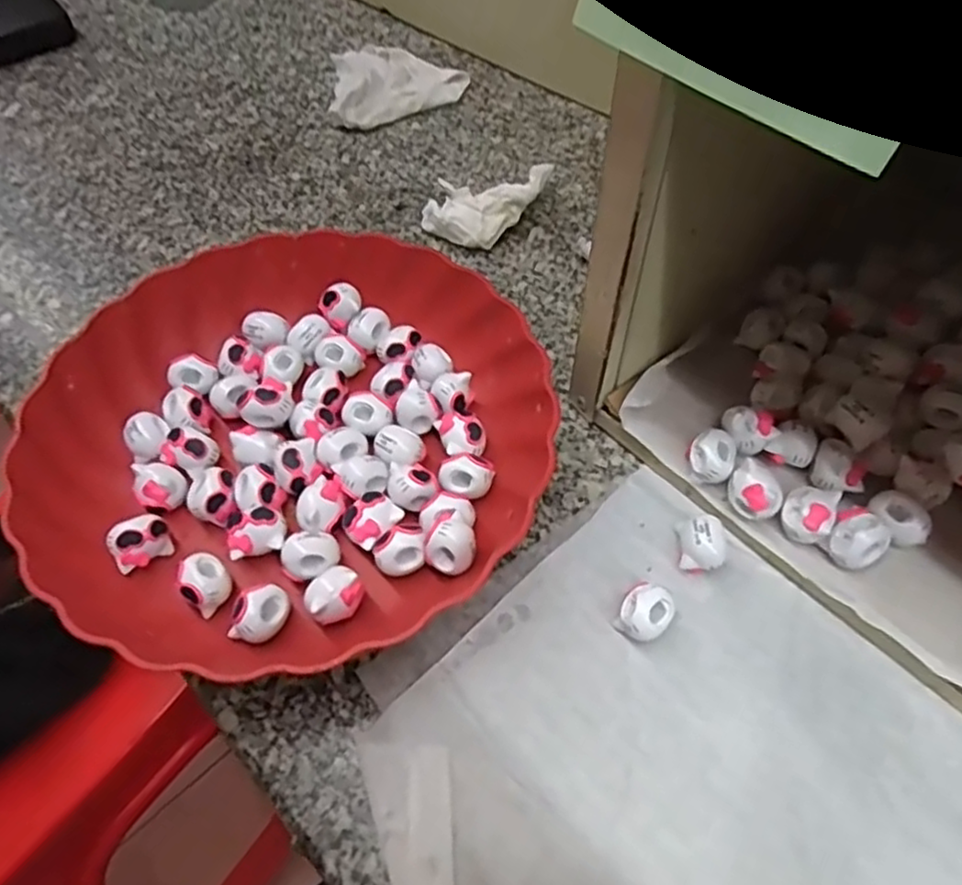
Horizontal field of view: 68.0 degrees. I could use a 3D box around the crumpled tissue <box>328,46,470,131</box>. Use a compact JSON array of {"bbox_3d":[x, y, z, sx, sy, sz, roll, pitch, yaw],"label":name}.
[{"bbox_3d":[-0.064,-0.285,0.563,0.101,0.016,0.112,-5,55,-2],"label":"crumpled tissue"}]

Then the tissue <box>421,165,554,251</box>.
[{"bbox_3d":[0.005,-0.149,0.458,0.082,0.033,0.039,-10,55,-6],"label":"tissue"}]

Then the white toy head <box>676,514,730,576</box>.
[{"bbox_3d":[0.103,0.048,0.331,0.022,0.019,0.024,15,56,11],"label":"white toy head"}]

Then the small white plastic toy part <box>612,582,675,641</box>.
[{"bbox_3d":[0.071,0.075,0.311,0.020,0.021,0.023,28,60,19],"label":"small white plastic toy part"}]

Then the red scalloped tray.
[{"bbox_3d":[-0.092,-0.006,0.360,0.246,0.050,0.249,-3,55,-1],"label":"red scalloped tray"}]

